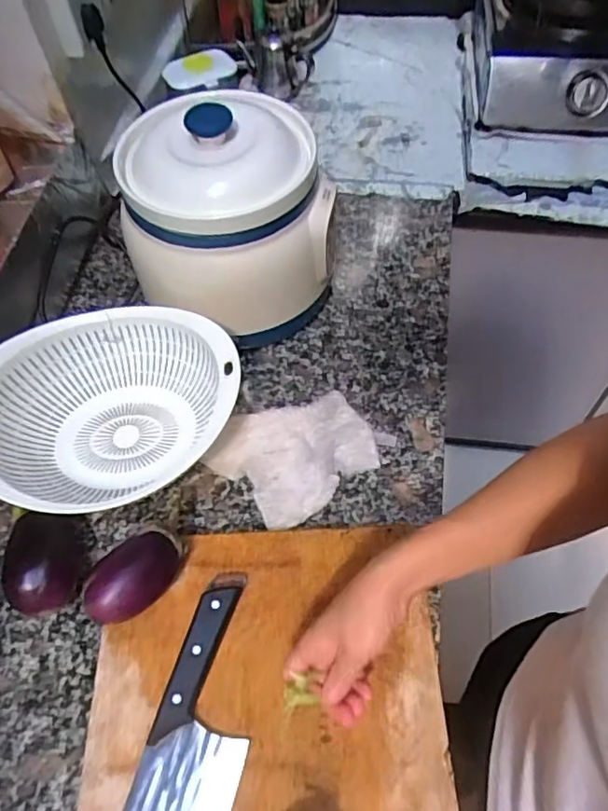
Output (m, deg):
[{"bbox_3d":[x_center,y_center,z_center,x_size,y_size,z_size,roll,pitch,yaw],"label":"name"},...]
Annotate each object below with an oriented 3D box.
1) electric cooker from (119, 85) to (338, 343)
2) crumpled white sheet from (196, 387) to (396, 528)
[{"bbox_3d":[-0.086,-0.202,0.675,0.213,0.232,0.194,-1,57,2],"label":"electric cooker"},{"bbox_3d":[-0.005,0.042,0.633,0.161,0.031,0.129,-36,62,-18],"label":"crumpled white sheet"}]

